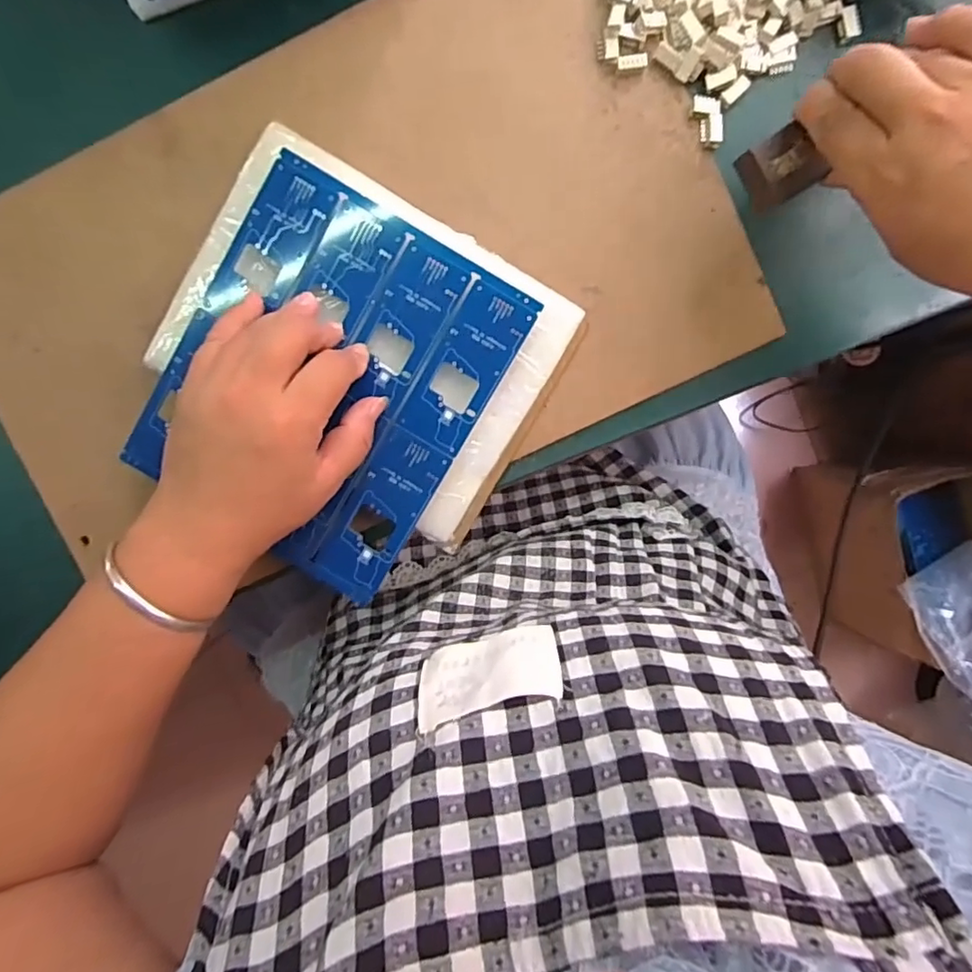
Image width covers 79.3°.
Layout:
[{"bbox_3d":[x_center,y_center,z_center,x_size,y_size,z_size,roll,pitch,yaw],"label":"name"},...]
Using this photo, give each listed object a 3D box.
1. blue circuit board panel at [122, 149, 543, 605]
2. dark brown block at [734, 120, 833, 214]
[{"bbox_3d":[-0.087,-0.054,0.323,0.168,0.008,0.193,30,95,-1],"label":"blue circuit board panel"},{"bbox_3d":[0.137,-0.149,0.278,0.030,0.011,0.030,-32,97,5],"label":"dark brown block"}]

